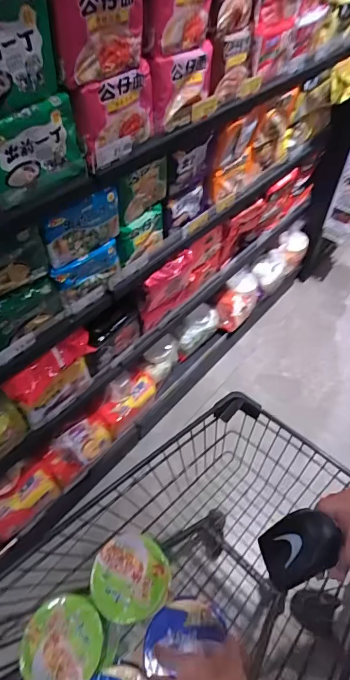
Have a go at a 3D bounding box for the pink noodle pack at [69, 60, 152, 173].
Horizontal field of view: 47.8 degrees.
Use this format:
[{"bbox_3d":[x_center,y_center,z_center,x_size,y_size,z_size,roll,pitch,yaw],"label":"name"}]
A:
[{"bbox_3d":[-0.106,-0.417,0.727,0.043,0.123,0.176,26,55,19],"label":"pink noodle pack"}]

